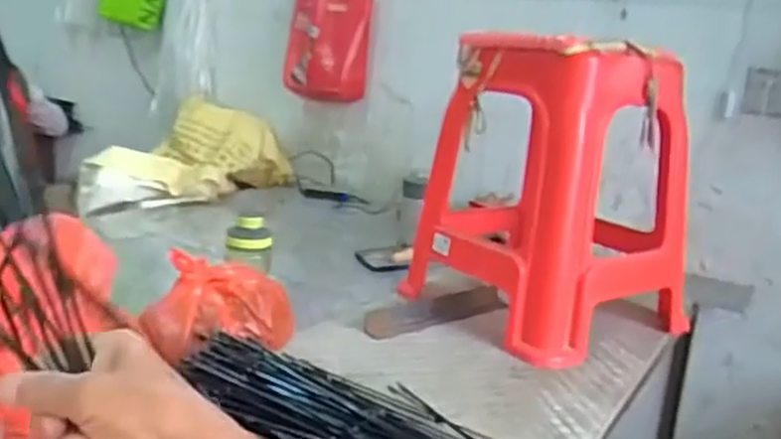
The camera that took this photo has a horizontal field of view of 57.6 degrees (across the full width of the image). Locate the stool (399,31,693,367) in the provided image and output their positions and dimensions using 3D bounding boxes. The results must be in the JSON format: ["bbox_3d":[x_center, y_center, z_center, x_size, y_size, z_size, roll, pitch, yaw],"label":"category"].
[{"bbox_3d":[0.317,-0.067,1.285,0.389,0.484,0.372,-4,17,-34],"label":"stool"}]

